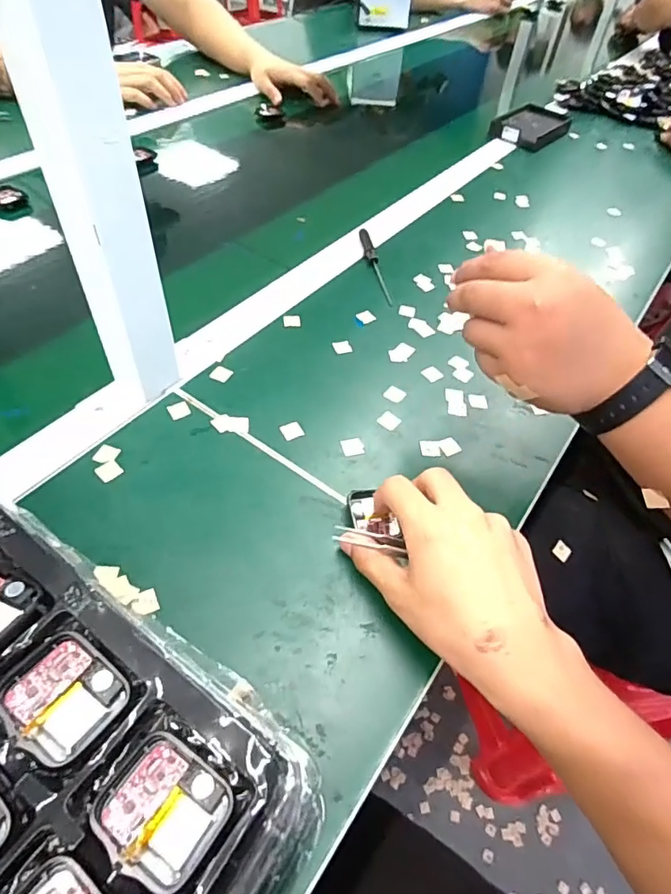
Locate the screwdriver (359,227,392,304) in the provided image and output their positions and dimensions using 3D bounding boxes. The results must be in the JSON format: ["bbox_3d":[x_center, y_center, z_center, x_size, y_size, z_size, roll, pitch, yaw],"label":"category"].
[{"bbox_3d":[0.047,-0.207,0.591,0.014,0.014,0.132,-7,51,-11],"label":"screwdriver"}]

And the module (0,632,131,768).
[{"bbox_3d":[-0.106,0.096,0.203,0.043,0.006,0.037,32,54,20],"label":"module"}]

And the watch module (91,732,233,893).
[{"bbox_3d":[-0.061,0.128,0.186,0.042,0.004,0.037,29,53,18],"label":"watch module"}]

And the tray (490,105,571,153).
[{"bbox_3d":[0.342,-0.554,0.898,0.093,0.025,0.167,33,54,21],"label":"tray"}]

